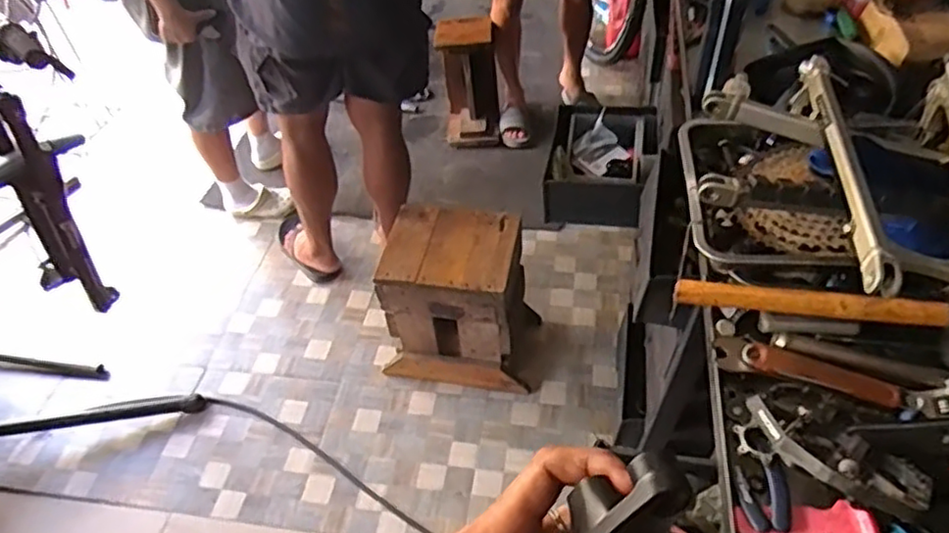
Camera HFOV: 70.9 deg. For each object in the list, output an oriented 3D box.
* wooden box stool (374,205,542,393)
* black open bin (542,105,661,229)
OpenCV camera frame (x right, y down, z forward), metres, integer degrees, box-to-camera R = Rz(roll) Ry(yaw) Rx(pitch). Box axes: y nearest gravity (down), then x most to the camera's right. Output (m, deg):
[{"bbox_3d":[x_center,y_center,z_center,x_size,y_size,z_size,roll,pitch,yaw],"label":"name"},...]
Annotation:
[{"bbox_3d":[-0.047,0.087,1.699,0.343,0.403,0.246,4,47,9],"label":"wooden box stool"},{"bbox_3d":[0.298,-0.231,1.561,0.236,0.135,0.311,8,48,13],"label":"black open bin"}]

